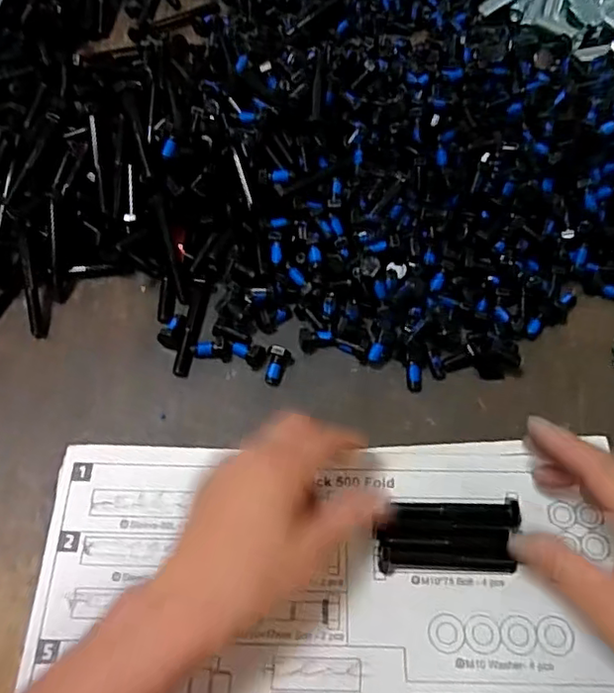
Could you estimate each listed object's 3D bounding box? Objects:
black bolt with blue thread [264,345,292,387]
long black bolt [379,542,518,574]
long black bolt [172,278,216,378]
[{"bbox_3d":[-0.021,0.014,0.427,0.016,0.014,0.025,7,63,5],"label":"black bolt with blue thread"},{"bbox_3d":[0.084,0.128,0.355,0.080,0.017,0.014,5,62,-2],"label":"long black bolt"},{"bbox_3d":[-0.085,-0.016,0.446,0.014,0.016,0.080,6,63,5],"label":"long black bolt"}]

